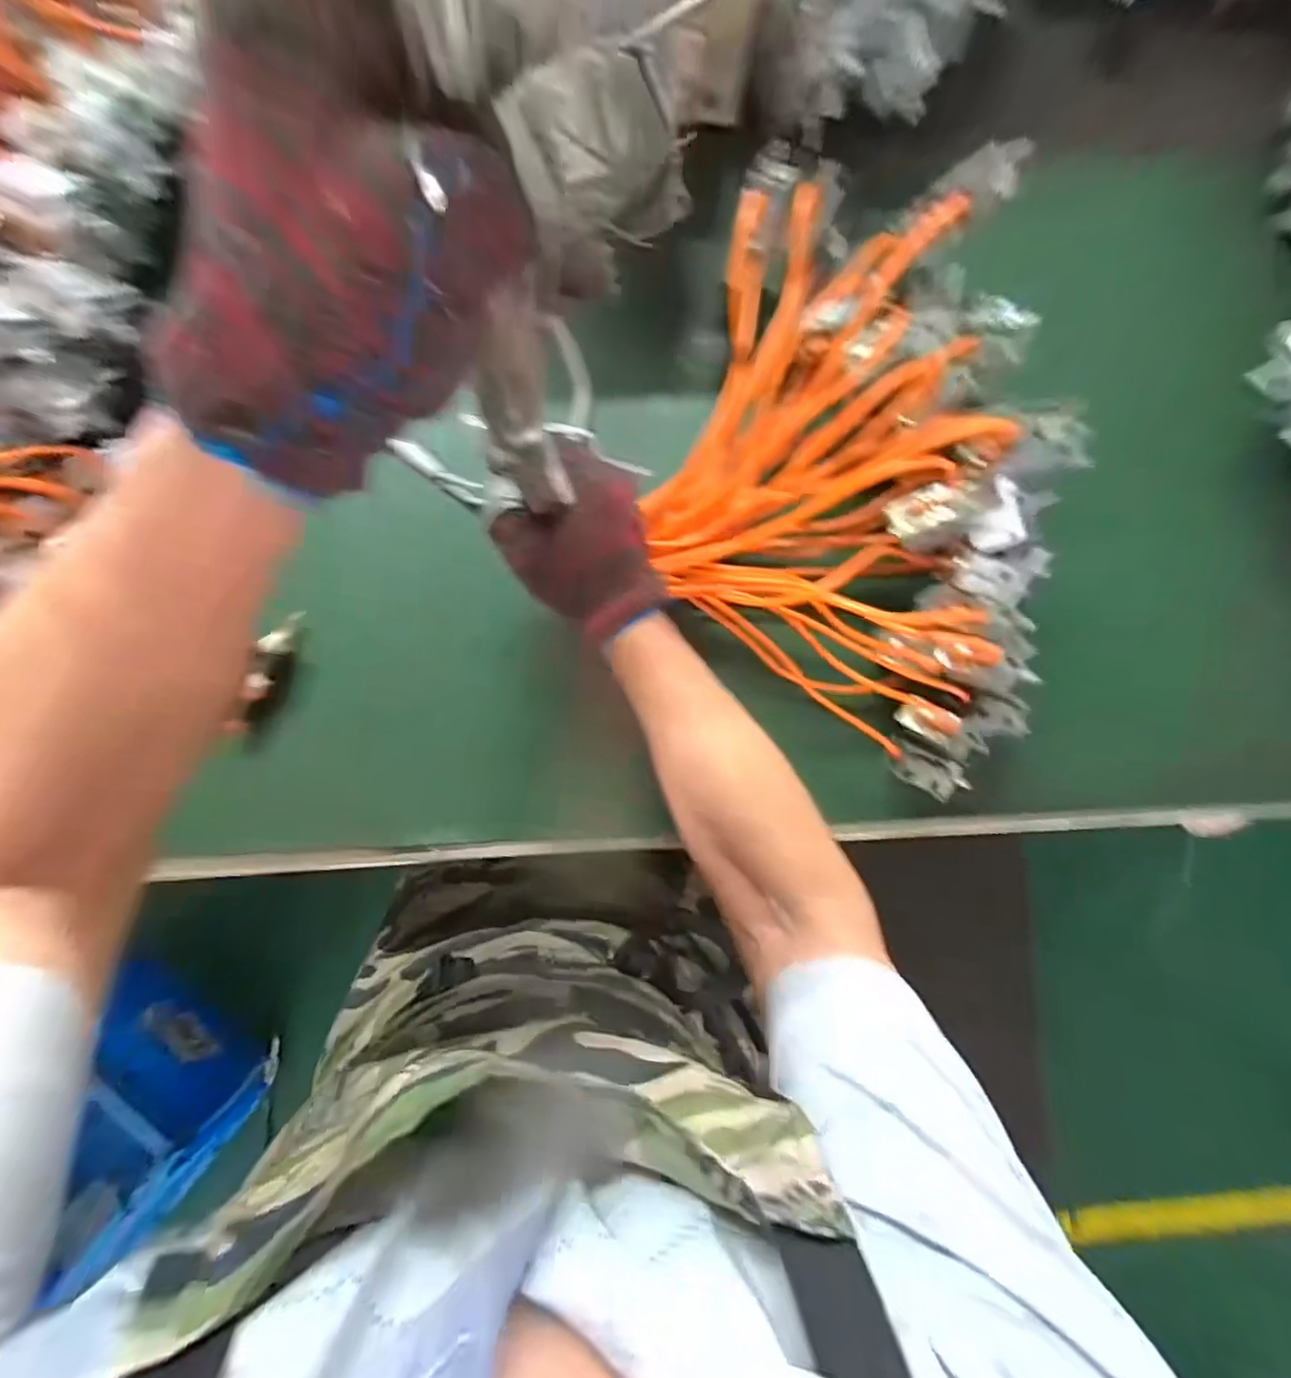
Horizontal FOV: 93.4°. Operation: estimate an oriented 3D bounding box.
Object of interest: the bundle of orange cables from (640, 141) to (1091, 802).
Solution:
[{"bbox_3d":[0.160,-0.144,0.401,0.276,0.136,0.348,17,83,-1],"label":"bundle of orange cables"}]

